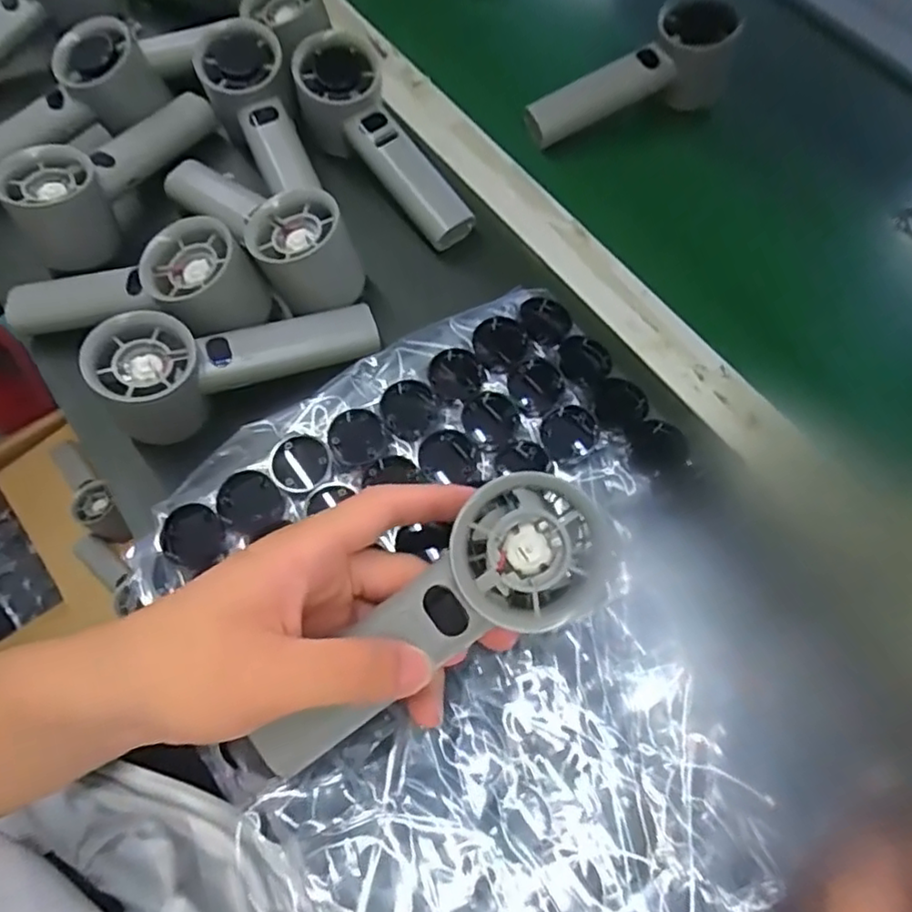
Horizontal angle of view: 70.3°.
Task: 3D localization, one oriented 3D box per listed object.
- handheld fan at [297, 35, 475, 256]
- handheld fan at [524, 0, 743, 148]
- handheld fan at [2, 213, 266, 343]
[{"bbox_3d":[-0.053,-0.208,0.432,0.062,0.055,0.159,-27,69,-12],"label":"handheld fan"},{"bbox_3d":[0.125,-0.279,0.463,0.153,0.063,0.045,-19,68,-9],"label":"handheld fan"},{"bbox_3d":[-0.198,-0.094,0.398,0.162,0.058,0.061,-4,65,12],"label":"handheld fan"}]

